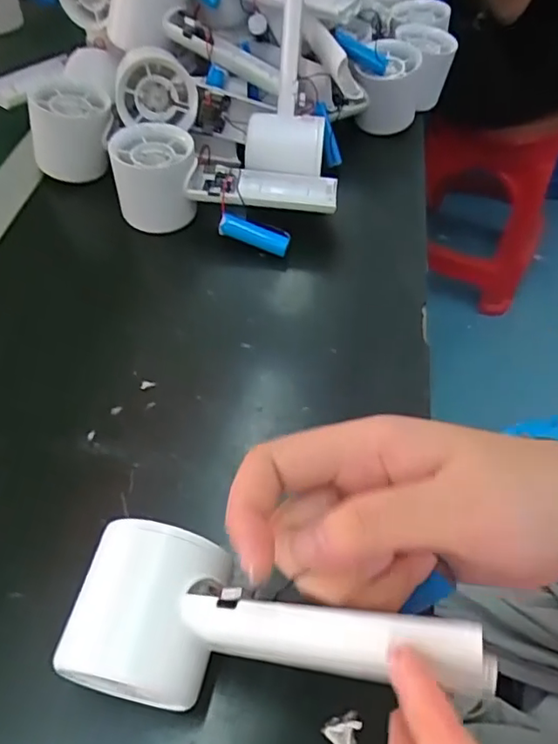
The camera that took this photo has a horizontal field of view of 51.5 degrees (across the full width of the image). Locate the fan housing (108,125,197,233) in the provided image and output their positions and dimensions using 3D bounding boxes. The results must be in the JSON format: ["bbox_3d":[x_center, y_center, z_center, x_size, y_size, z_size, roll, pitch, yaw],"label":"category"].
[{"bbox_3d":[-0.089,-0.137,0.422,0.054,0.064,0.052,-5,51,-7],"label":"fan housing"}]

